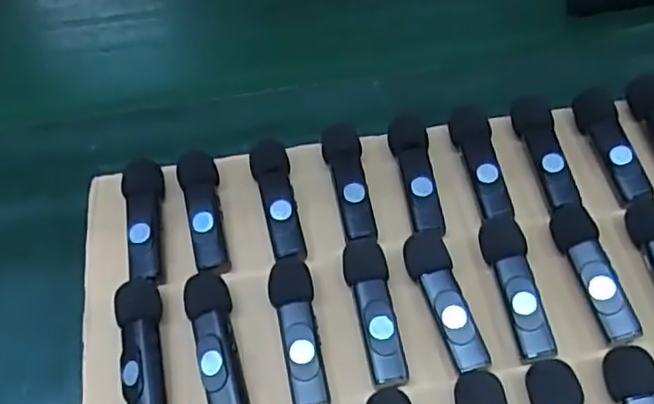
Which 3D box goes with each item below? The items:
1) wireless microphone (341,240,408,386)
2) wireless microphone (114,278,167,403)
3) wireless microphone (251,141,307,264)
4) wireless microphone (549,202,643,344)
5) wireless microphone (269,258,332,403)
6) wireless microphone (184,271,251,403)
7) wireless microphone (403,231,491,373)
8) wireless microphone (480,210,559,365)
[{"bbox_3d":[0.020,0.047,0.291,0.019,0.017,0.065,-7,55,-2],"label":"wireless microphone"},{"bbox_3d":[-0.078,0.064,0.285,0.018,0.016,0.064,-11,55,-5],"label":"wireless microphone"},{"bbox_3d":[-0.024,0.000,0.322,0.019,0.015,0.065,-10,55,-4],"label":"wireless microphone"},{"bbox_3d":[0.116,0.029,0.294,0.016,0.015,0.066,-12,56,-6],"label":"wireless microphone"},{"bbox_3d":[-0.012,0.056,0.288,0.018,0.016,0.067,-9,55,-3],"label":"wireless microphone"},{"bbox_3d":[-0.046,0.061,0.287,0.020,0.018,0.065,-15,56,-8],"label":"wireless microphone"},{"bbox_3d":[0.050,0.042,0.292,0.019,0.016,0.064,-13,56,-6],"label":"wireless microphone"},{"bbox_3d":[0.082,0.037,0.294,0.018,0.017,0.066,-7,55,-2],"label":"wireless microphone"}]

